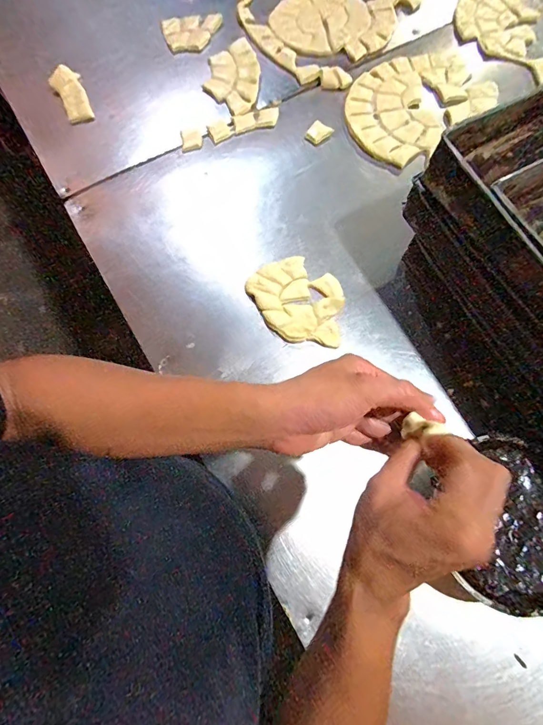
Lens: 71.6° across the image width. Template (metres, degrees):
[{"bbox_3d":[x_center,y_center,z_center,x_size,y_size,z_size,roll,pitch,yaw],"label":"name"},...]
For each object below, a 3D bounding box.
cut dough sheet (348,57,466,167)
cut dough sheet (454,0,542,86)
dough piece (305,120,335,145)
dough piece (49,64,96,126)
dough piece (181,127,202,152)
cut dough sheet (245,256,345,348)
[{"bbox_3d":[0.232,-0.499,0.744,0.171,0.008,0.264,-9,73,-4],"label":"cut dough sheet"},{"bbox_3d":[0.500,-0.750,0.829,0.181,0.014,0.343,2,73,-1],"label":"cut dough sheet"},{"bbox_3d":[0.090,-0.437,0.720,0.040,0.013,0.041,37,76,10],"label":"dough piece"},{"bbox_3d":[-0.399,-0.531,0.743,0.059,0.038,0.128,-21,74,-7],"label":"dough piece"},{"bbox_3d":[-0.153,-0.429,0.724,0.037,0.009,0.047,-6,73,-3],"label":"dough piece"},{"bbox_3d":[0.049,-0.097,0.614,0.134,0.020,0.168,-27,75,-9],"label":"cut dough sheet"}]

